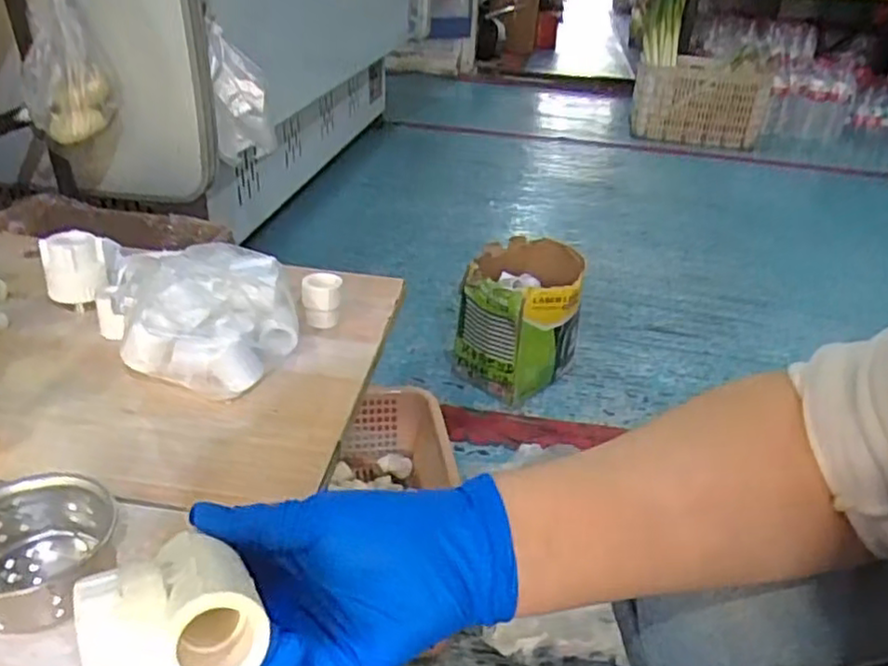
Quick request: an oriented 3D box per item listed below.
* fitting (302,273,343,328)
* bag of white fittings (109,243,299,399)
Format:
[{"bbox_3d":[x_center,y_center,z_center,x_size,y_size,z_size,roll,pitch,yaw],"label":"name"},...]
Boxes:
[{"bbox_3d":[-0.103,-0.027,0.583,0.033,0.041,0.025,-2,31,-10],"label":"fitting"},{"bbox_3d":[-0.179,-0.026,0.521,0.128,0.071,0.156,-5,32,-14],"label":"bag of white fittings"}]

